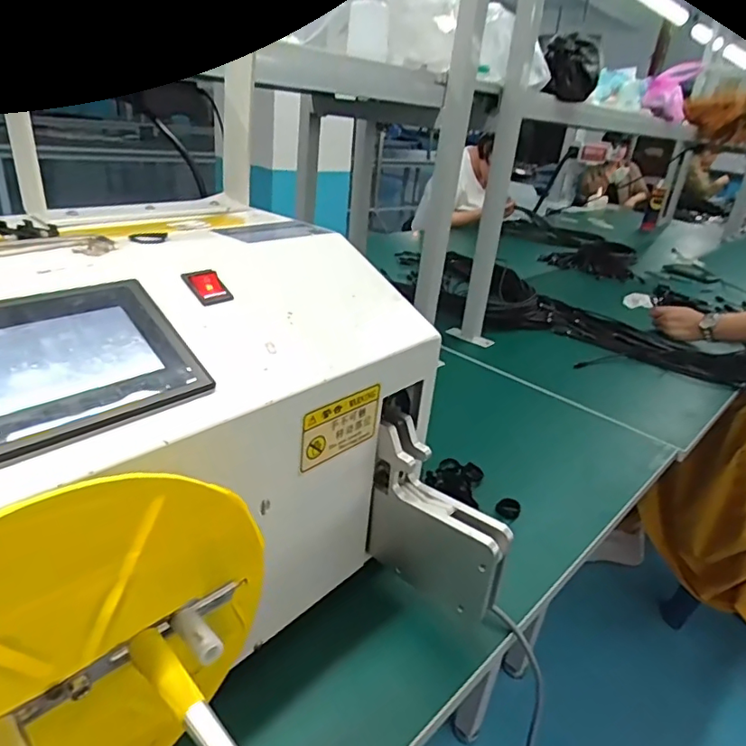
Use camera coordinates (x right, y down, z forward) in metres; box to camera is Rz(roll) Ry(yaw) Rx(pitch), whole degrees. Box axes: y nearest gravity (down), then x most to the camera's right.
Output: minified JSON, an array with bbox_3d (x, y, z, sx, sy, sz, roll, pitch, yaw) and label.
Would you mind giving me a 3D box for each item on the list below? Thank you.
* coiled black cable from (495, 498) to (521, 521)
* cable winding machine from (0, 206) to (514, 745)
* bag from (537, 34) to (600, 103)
[{"bbox_3d":[0.159,0.160,0.633,0.027,0.017,0.027,14,26,16],"label":"coiled black cable"},{"bbox_3d":[-0.120,0.066,0.367,0.391,0.253,0.416,26,32,35],"label":"cable winding machine"},{"bbox_3d":[0.391,-0.607,1.072,0.099,0.109,0.085,-15,33,-37],"label":"bag"}]

